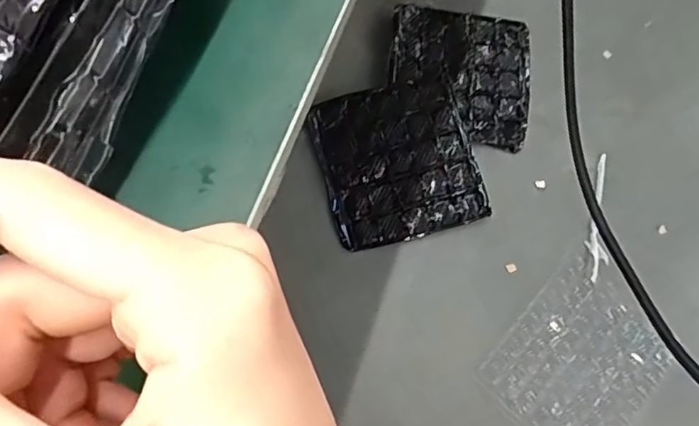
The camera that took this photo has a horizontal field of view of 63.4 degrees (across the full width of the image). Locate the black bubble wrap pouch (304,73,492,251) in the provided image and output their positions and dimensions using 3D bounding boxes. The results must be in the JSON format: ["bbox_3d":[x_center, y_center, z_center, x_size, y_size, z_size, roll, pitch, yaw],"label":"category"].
[{"bbox_3d":[0.088,-0.097,1.042,0.281,0.029,0.286,-16,72,-7],"label":"black bubble wrap pouch"}]

